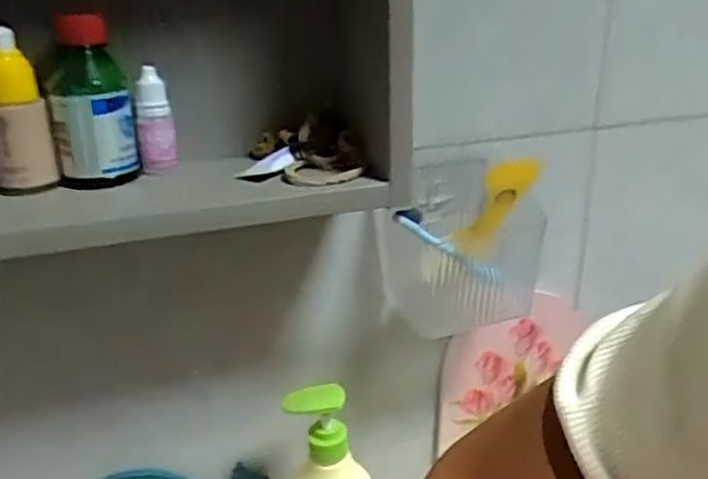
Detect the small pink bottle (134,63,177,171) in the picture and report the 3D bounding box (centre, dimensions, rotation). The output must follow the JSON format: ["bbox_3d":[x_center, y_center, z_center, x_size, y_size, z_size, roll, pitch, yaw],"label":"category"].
[{"bbox_3d":[-0.123,-0.075,0.399,0.022,0.062,0.017,-9,23,-17],"label":"small pink bottle"}]

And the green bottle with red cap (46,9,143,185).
[{"bbox_3d":[-0.157,-0.083,0.385,0.044,0.095,0.045,-9,23,-17],"label":"green bottle with red cap"}]

